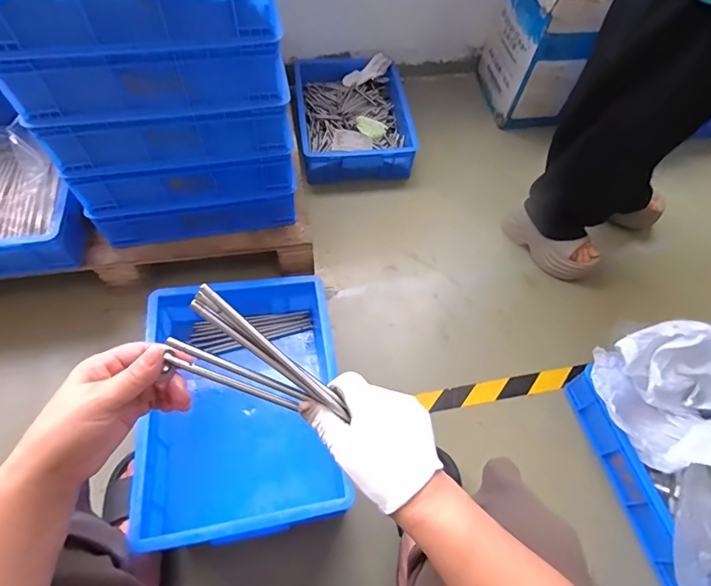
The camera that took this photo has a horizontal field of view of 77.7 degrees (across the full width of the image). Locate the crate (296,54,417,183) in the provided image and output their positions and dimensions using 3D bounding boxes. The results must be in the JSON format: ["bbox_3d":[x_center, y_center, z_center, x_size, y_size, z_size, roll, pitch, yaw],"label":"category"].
[{"bbox_3d":[-0.009,-0.510,1.284,0.318,0.115,0.400,-4,59,-6],"label":"crate"}]

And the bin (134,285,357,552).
[{"bbox_3d":[-0.179,0.180,0.750,0.298,0.157,0.415,-6,60,-7],"label":"bin"}]

